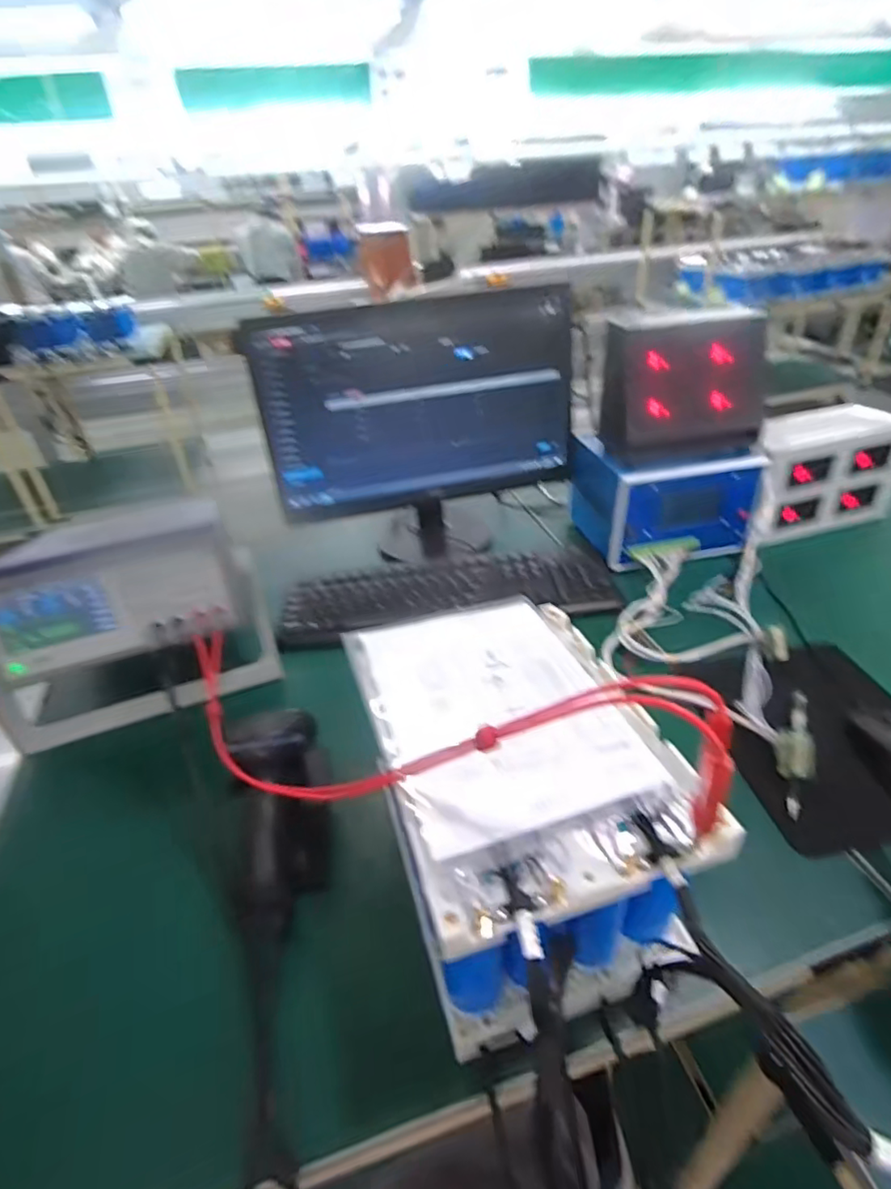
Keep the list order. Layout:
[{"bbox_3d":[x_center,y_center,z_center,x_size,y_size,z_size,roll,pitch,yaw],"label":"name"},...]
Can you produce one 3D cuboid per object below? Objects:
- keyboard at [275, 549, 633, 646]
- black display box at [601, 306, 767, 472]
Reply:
[{"bbox_3d":[0.004,-0.003,0.786,0.432,0.017,0.142,-6,35,-3],"label":"keyboard"},{"bbox_3d":[0.306,-0.272,0.765,0.199,0.168,0.108,-11,36,-10],"label":"black display box"}]

